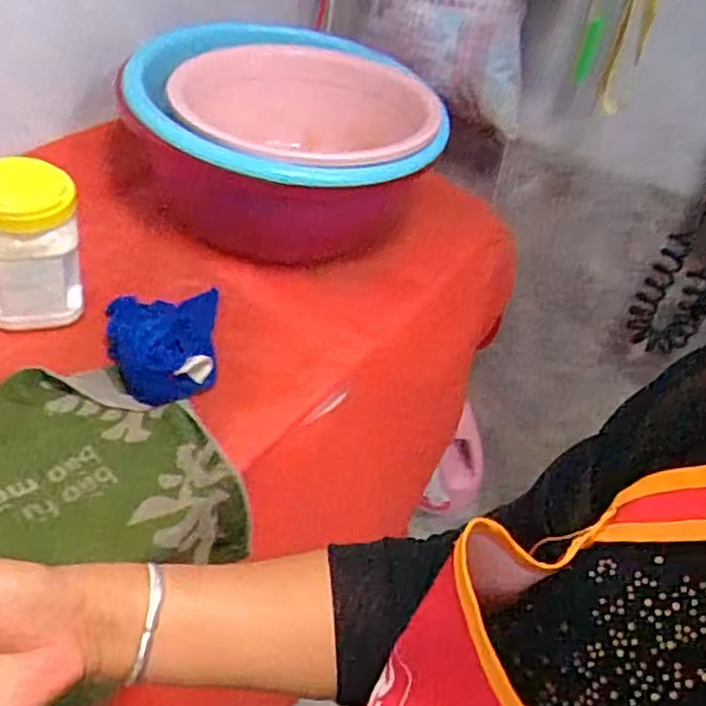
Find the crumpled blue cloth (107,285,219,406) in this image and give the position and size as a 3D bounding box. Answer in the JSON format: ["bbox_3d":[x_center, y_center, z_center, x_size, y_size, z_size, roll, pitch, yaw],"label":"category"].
[{"bbox_3d":[-0.190,-0.018,0.727,0.106,0.036,0.158,-1,41,-10],"label":"crumpled blue cloth"}]

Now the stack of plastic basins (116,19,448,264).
[{"bbox_3d":[-0.072,-0.252,0.865,0.345,0.156,0.332,5,40,-2],"label":"stack of plastic basins"}]

